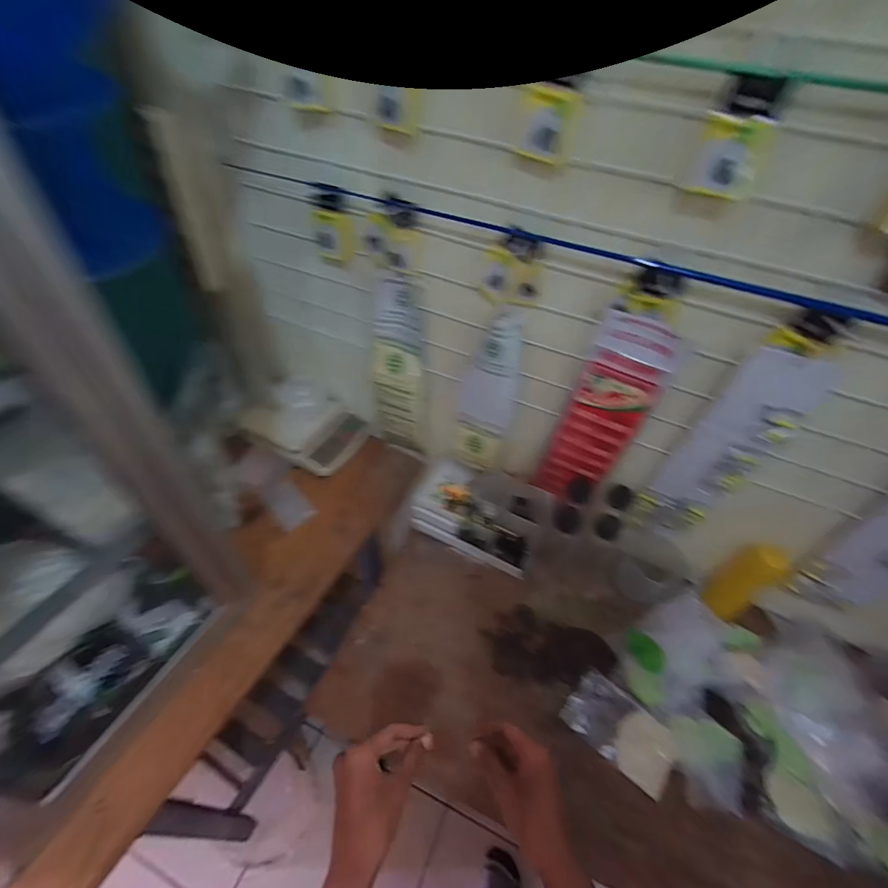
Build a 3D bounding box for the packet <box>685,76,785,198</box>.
[{"bbox_3d":[0.272,-0.280,0.414,0.057,0.092,0.020,27,51,18],"label":"packet"}]

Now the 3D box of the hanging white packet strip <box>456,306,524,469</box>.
[{"bbox_3d":[0.068,-0.082,0.740,0.105,0.314,0.032,30,47,25],"label":"hanging white packet strip"}]

